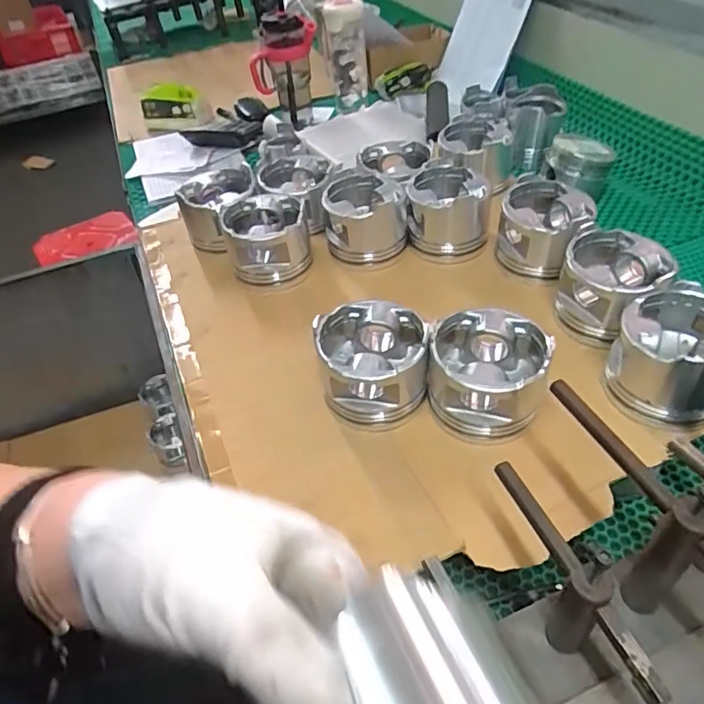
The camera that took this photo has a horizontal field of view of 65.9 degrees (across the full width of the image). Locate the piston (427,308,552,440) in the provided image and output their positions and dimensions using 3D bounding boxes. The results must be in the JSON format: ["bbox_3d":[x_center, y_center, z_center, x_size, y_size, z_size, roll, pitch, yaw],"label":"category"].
[{"bbox_3d":[0.119,0.017,0.483,0.092,0.069,0.090,8,47,14],"label":"piston"}]

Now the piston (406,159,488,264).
[{"bbox_3d":[0.116,-0.174,0.669,0.096,0.075,0.099,3,46,9],"label":"piston"}]

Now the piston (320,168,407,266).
[{"bbox_3d":[0.014,-0.169,0.666,0.097,0.064,0.101,-3,46,3],"label":"piston"}]

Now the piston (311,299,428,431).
[{"bbox_3d":[0.019,0.009,0.501,0.091,0.079,0.091,-7,45,-1],"label":"piston"}]

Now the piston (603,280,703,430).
[{"bbox_3d":[0.286,0.005,0.482,0.094,0.080,0.096,-3,46,3],"label":"piston"}]

